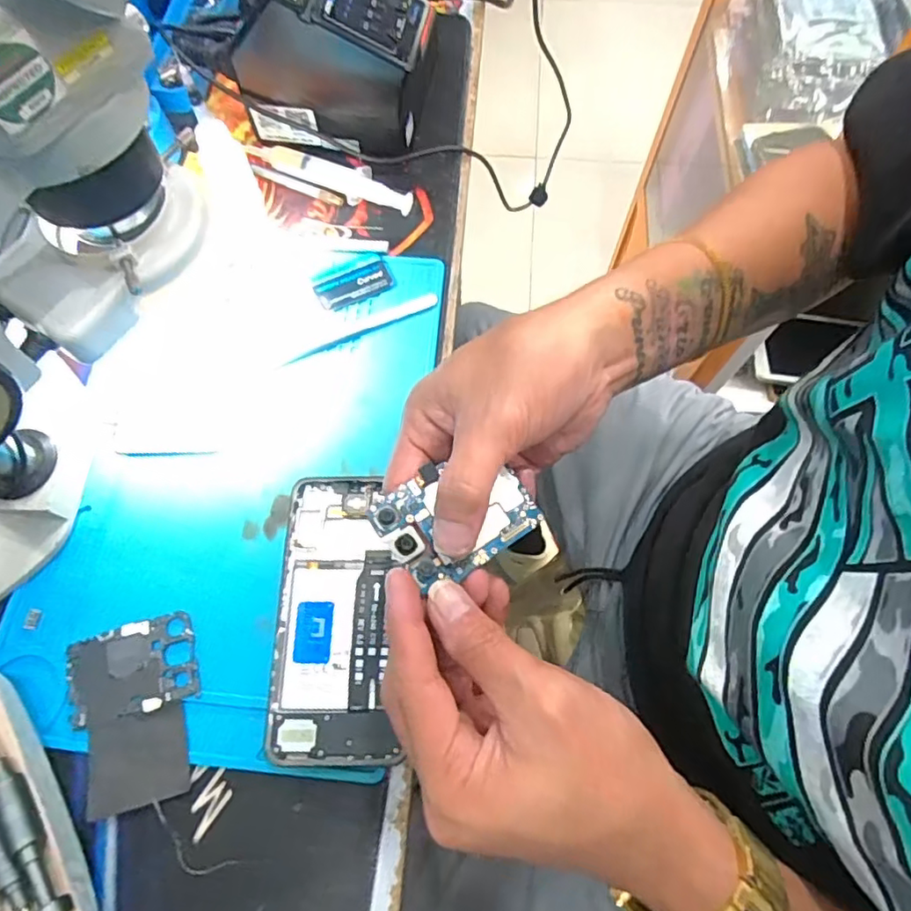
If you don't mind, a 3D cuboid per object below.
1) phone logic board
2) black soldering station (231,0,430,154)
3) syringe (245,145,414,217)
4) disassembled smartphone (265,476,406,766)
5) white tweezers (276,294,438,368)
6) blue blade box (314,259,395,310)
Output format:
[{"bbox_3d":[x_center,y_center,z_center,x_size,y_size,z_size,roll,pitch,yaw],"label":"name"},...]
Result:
[{"bbox_3d":[0.000,0.025,0.256,0.065,0.012,0.047,-29,71,-10],"label":"phone logic board"},{"bbox_3d":[-0.094,-0.294,0.428,0.140,0.113,0.078,9,69,4],"label":"black soldering station"},{"bbox_3d":[-0.098,-0.216,0.455,0.140,0.017,0.023,20,70,8],"label":"syringe"},{"bbox_3d":[-0.069,0.088,0.337,0.064,0.011,0.157,-2,68,0],"label":"disassembled smartphone"},{"bbox_3d":[-0.067,-0.091,0.411,0.116,0.004,0.011,-23,70,-8],"label":"white tweezers"},{"bbox_3d":[-0.073,-0.124,0.423,0.055,0.004,0.025,-18,69,-7],"label":"blue blade box"}]

